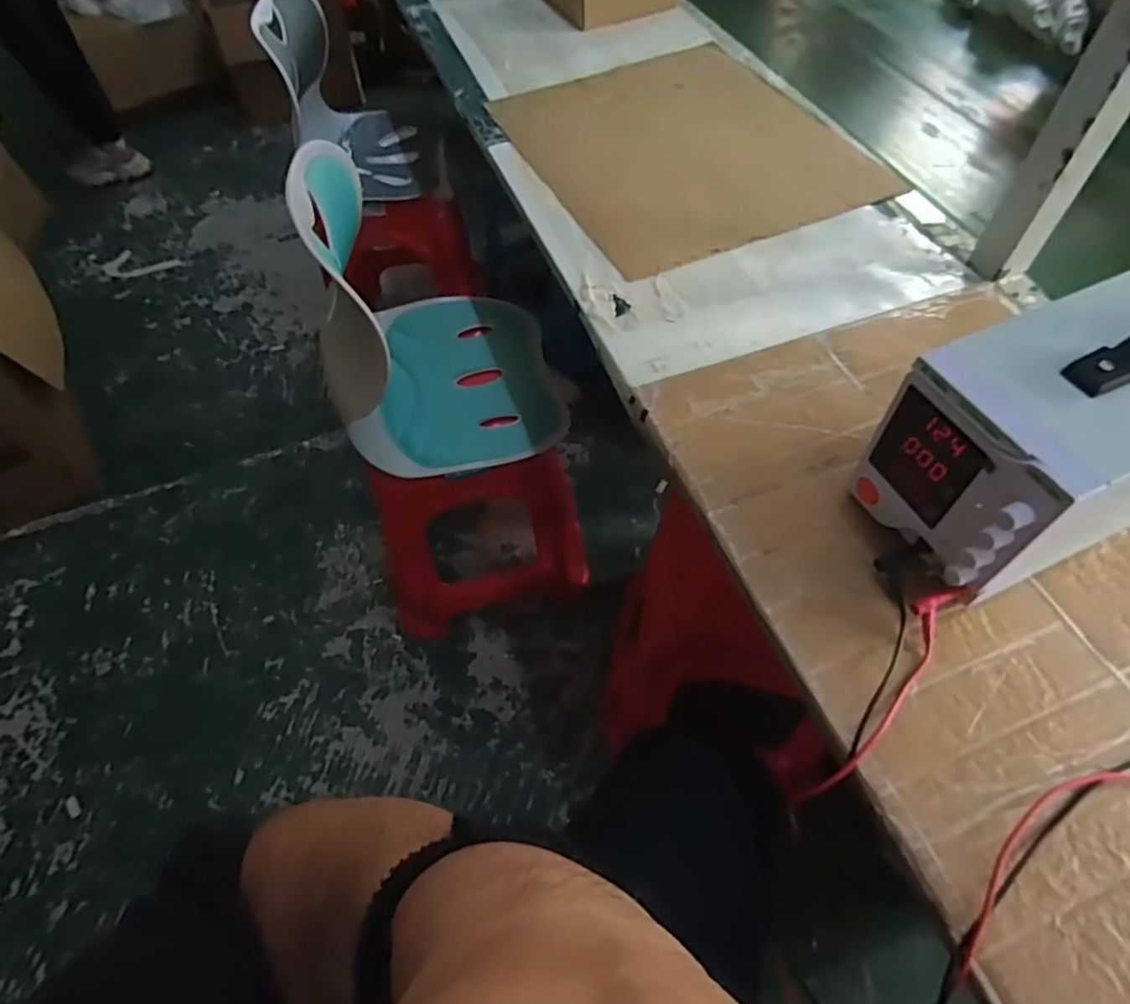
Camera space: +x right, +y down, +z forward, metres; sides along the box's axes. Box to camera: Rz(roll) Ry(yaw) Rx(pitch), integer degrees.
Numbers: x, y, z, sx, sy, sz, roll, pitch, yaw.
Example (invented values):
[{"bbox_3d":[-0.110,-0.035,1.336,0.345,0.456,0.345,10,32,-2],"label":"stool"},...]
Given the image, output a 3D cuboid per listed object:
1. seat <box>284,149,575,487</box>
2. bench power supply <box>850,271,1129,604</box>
[{"bbox_3d":[-0.169,-0.259,0.853,0.288,0.332,0.329,-14,57,-8],"label":"seat"},{"bbox_3d":[0.363,-0.051,0.460,0.273,0.162,0.125,-21,58,-12],"label":"bench power supply"}]

